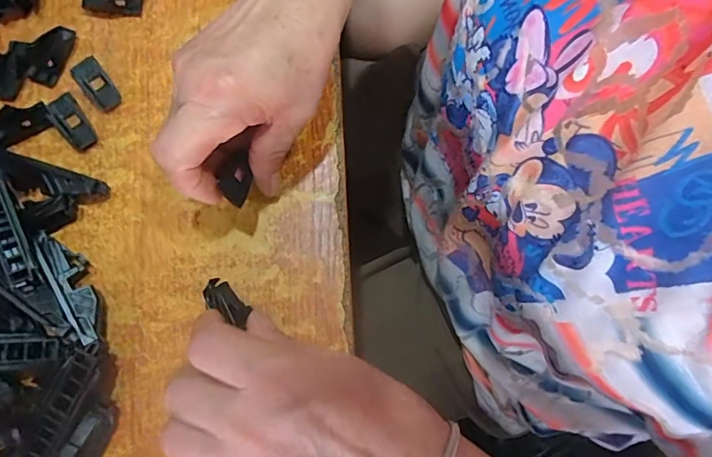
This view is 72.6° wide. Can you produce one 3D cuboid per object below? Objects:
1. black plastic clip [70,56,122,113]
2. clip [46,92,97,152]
[{"bbox_3d":[-0.175,-0.097,0.325,0.019,0.004,0.042,-37,79,-8],"label":"black plastic clip"},{"bbox_3d":[-0.187,-0.070,0.319,0.019,0.006,0.041,-36,79,-8],"label":"clip"}]

